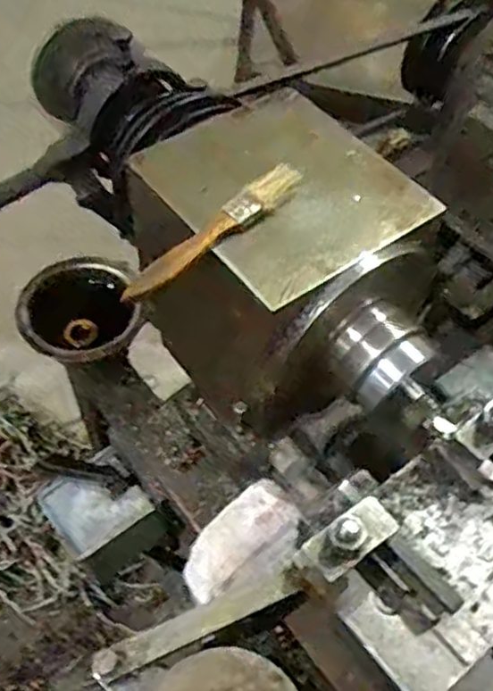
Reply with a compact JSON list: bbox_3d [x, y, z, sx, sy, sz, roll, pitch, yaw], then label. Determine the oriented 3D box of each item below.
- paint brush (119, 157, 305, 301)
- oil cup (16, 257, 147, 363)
[{"bbox_3d":[-0.022,-0.077,0.449,0.155,0.014,0.023,-38,64,-26],"label":"paint brush"},{"bbox_3d":[-0.178,-0.034,0.727,0.120,0.047,0.118,1,54,-2],"label":"oil cup"}]

